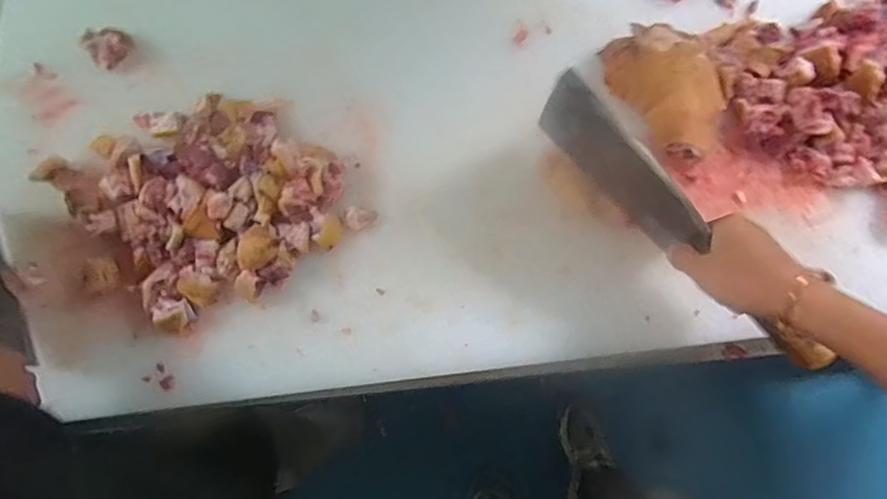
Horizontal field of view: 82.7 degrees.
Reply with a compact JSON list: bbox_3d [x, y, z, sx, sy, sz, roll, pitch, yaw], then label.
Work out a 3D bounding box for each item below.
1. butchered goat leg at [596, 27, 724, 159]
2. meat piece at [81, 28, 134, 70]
[{"bbox_3d":[0.268,-0.194,0.589,0.115,0.048,0.167,-37,80,-10],"label":"butchered goat leg"},{"bbox_3d":[-0.403,-0.248,0.605,0.046,0.025,0.044,0,76,-2],"label":"meat piece"}]

